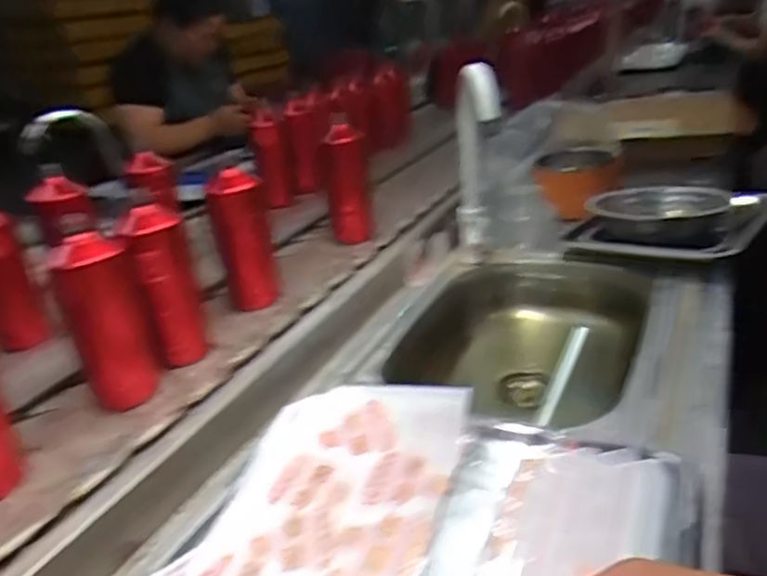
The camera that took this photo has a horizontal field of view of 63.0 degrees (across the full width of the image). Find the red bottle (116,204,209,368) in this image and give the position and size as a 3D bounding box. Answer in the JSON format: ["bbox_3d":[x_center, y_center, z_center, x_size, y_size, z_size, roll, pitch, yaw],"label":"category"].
[{"bbox_3d":[-0.256,-0.001,0.752,0.064,0.188,0.068,-13,27,-17],"label":"red bottle"}]

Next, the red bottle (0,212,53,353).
[{"bbox_3d":[-0.500,-0.011,0.816,0.076,0.190,0.071,-20,30,-30],"label":"red bottle"}]

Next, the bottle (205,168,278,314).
[{"bbox_3d":[-0.193,-0.069,0.871,0.066,0.192,0.060,-9,27,-13],"label":"bottle"}]

